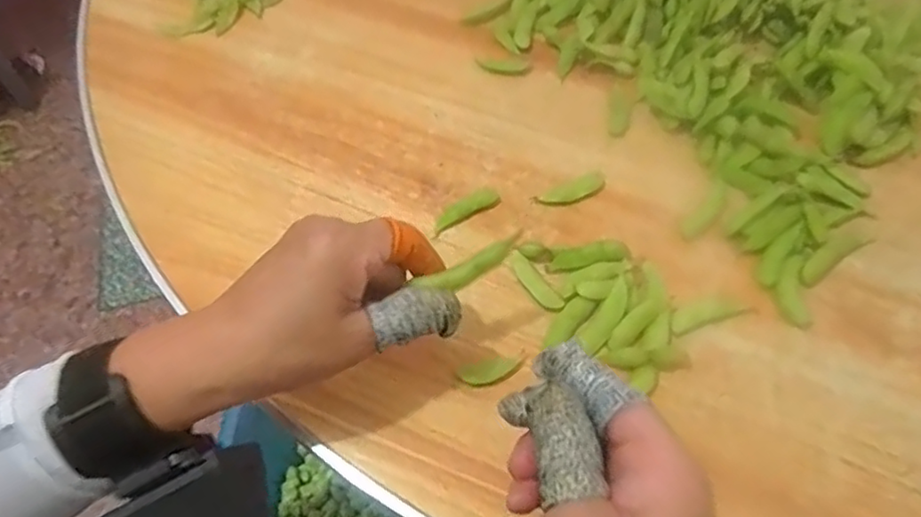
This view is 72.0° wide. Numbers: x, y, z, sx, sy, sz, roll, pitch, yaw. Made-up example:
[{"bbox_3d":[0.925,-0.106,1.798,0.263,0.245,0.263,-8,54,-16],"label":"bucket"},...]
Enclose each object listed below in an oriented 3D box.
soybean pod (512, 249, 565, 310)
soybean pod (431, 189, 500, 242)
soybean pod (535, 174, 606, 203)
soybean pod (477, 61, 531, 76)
[{"bbox_3d":[0.043,0.014,0.370,0.012,0.006,0.043,-32,62,-18],"label":"soybean pod"},{"bbox_3d":[0.002,-0.030,0.395,0.049,0.004,0.015,-27,61,-16],"label":"soybean pod"},{"bbox_3d":[0.071,-0.042,0.400,0.046,0.004,0.014,-24,60,-14],"label":"soybean pod"},{"bbox_3d":[0.032,-0.139,0.463,0.038,0.004,0.013,0,57,1],"label":"soybean pod"}]

